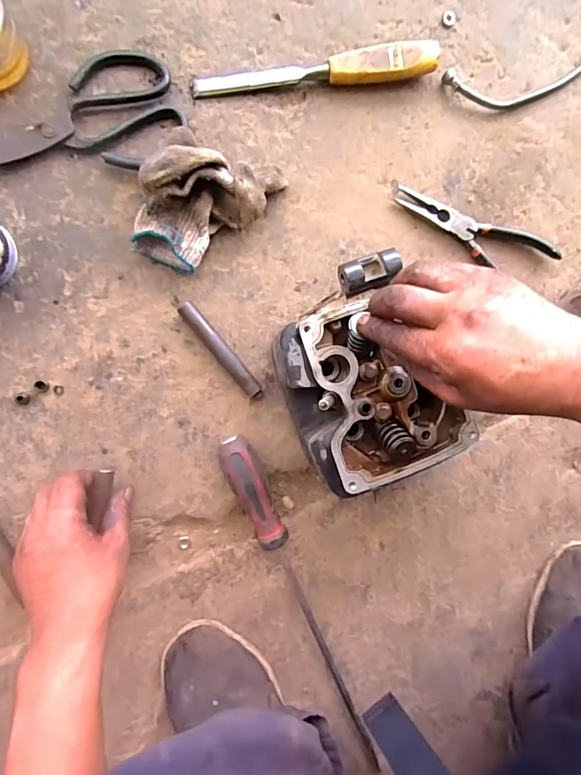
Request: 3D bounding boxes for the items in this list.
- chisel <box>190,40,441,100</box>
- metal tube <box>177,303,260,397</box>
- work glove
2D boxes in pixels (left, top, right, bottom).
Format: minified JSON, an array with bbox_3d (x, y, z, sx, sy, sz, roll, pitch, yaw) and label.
[{"bbox_3d":[0.026,-0.306,0.426,0.239,0.026,0.028,-10,93,-8],"label":"chisel"},{"bbox_3d":[-0.067,-0.035,0.428,0.016,0.018,0.111,-39,97,-6],"label":"metal tube"},{"bbox_3d":[-0.073,-0.160,0.402,0.140,0.054,0.097,-2,92,-9],"label":"work glove"}]

